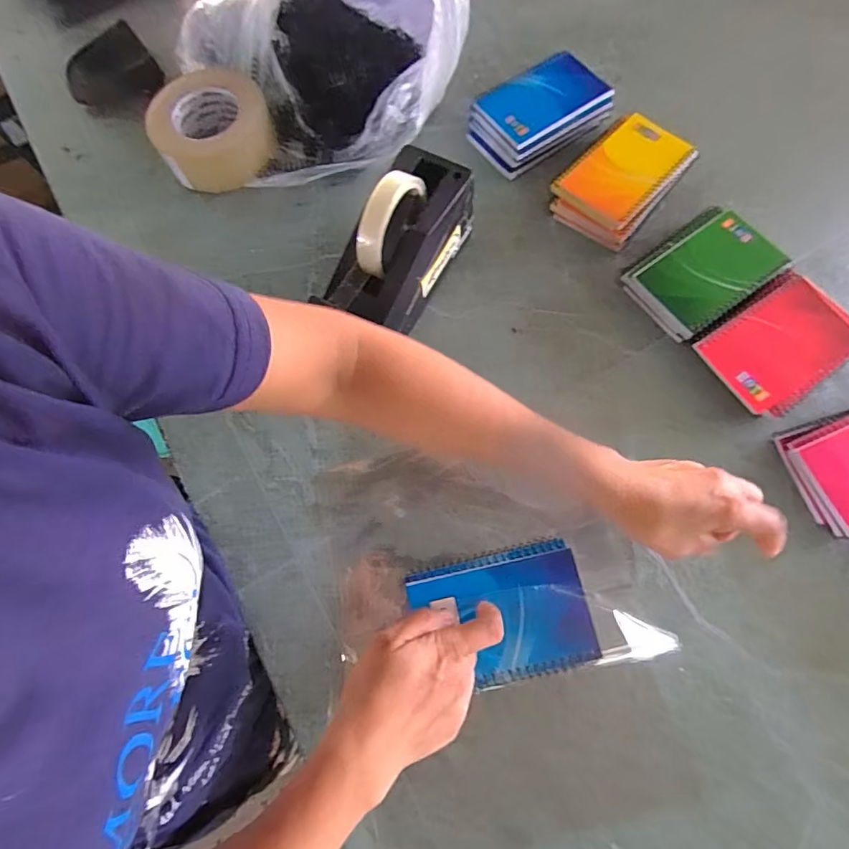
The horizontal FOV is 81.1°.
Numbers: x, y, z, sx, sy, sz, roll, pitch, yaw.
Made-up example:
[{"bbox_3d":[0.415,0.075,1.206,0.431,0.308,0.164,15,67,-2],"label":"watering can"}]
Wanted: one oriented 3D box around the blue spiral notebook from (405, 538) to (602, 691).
[{"bbox_3d":[0.058,0.143,0.373,0.126,0.014,0.092,-14,71,-3],"label":"blue spiral notebook"}]

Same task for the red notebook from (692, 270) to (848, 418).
[{"bbox_3d":[0.333,-0.077,0.461,0.136,0.013,0.095,-36,75,-5],"label":"red notebook"}]

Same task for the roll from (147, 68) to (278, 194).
[{"bbox_3d":[-0.247,-0.348,0.578,0.129,0.045,0.128,-1,74,3],"label":"roll"}]

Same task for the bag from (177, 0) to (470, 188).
[{"bbox_3d":[-0.108,-0.435,0.529,0.308,0.185,0.306,-22,74,-3],"label":"bag"}]

